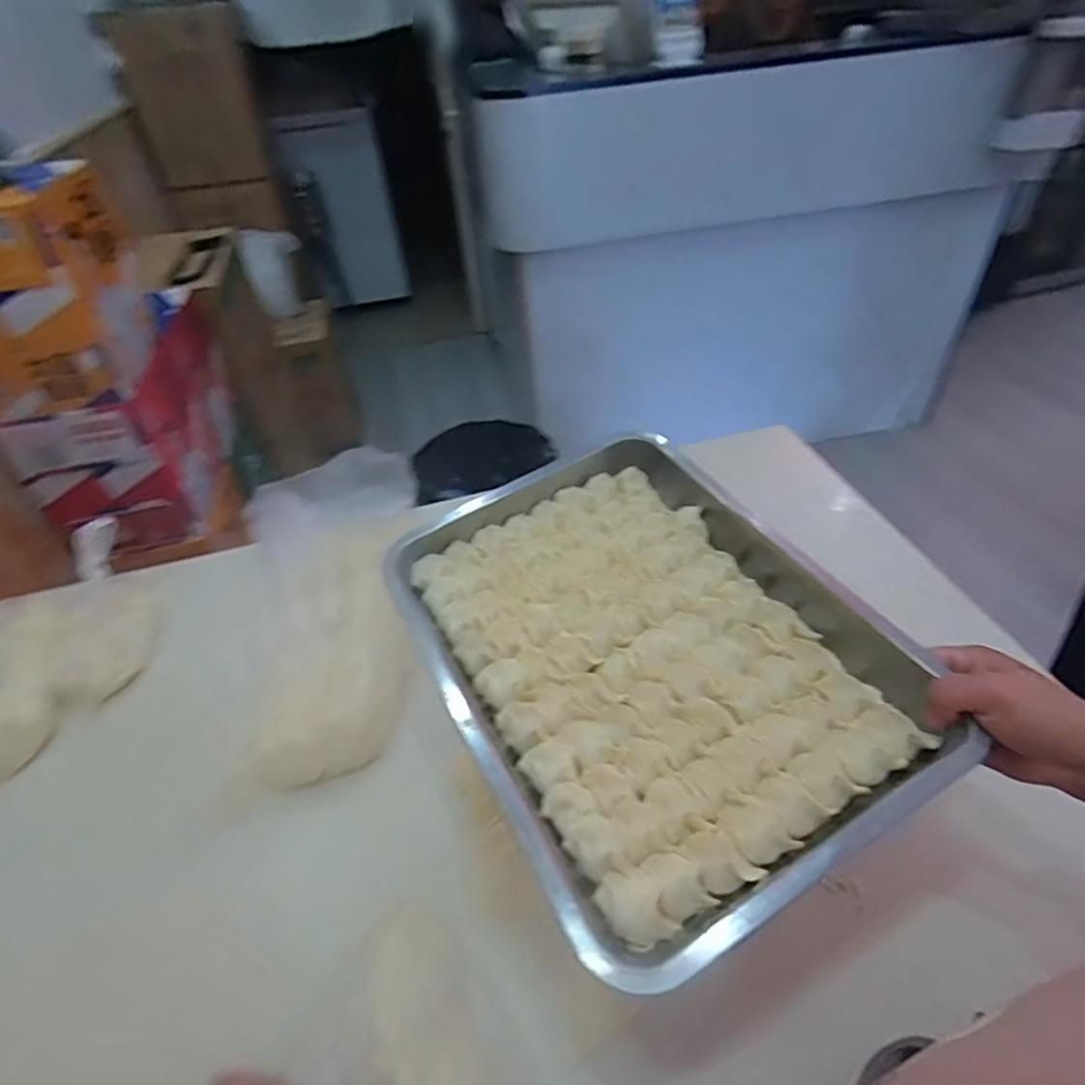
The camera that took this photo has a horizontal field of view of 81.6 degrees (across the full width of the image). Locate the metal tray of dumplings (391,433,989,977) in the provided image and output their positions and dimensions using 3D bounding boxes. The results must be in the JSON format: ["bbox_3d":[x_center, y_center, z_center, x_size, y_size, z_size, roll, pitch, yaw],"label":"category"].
[{"bbox_3d":[0.073,0.073,0.489,0.290,0.060,0.393,-24,45,-19],"label":"metal tray of dumplings"}]

